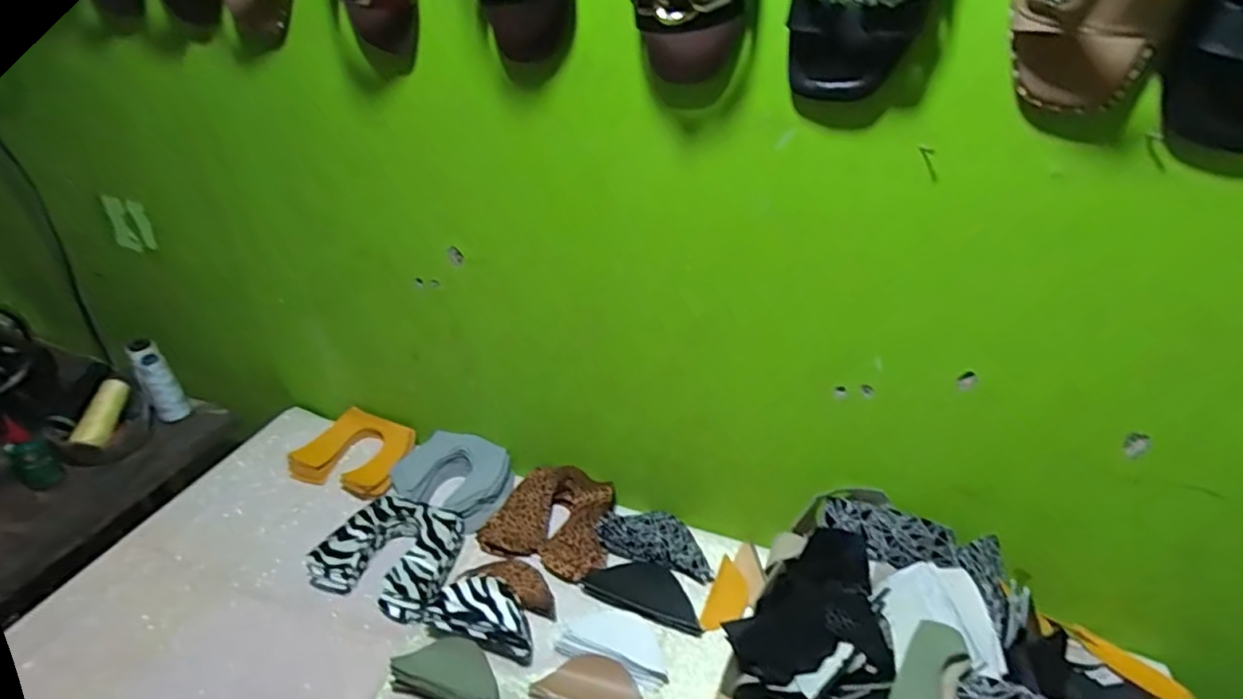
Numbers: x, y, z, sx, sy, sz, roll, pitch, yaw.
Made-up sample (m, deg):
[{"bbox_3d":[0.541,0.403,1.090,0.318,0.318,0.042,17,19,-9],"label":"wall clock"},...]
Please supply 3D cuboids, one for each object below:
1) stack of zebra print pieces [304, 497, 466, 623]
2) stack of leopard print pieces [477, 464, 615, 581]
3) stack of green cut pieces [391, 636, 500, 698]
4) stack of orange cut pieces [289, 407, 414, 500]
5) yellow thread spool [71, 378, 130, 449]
[{"bbox_3d":[-0.273,0.246,0.763,0.162,0.035,0.140,13,35,17],"label":"stack of zebra print pieces"},{"bbox_3d":[-0.085,0.215,0.812,0.162,0.046,0.139,15,36,19],"label":"stack of leopard print pieces"},{"bbox_3d":[-0.169,0.335,0.633,0.121,0.049,0.061,17,36,22],"label":"stack of green cut pieces"},{"bbox_3d":[-0.389,0.150,0.913,0.162,0.032,0.126,13,35,16],"label":"stack of orange cut pieces"},{"bbox_3d":[-0.755,0.091,0.905,0.034,0.039,0.111,-4,48,-8],"label":"yellow thread spool"}]

